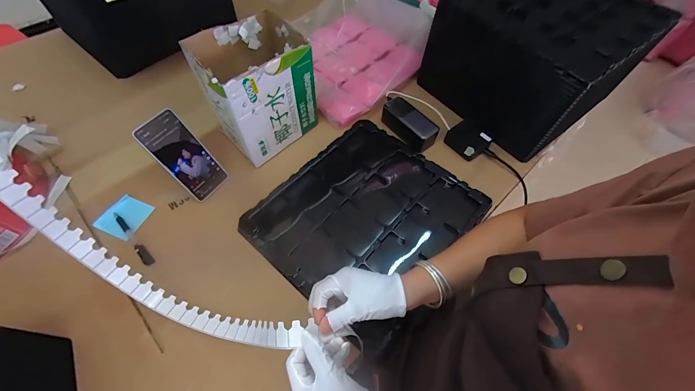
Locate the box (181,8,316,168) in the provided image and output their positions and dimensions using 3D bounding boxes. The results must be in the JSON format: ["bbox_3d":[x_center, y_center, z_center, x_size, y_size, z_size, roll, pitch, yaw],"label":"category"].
[{"bbox_3d":[-0.176,-0.209,0.608,0.144,0.210,0.193,38,65,18],"label":"box"}]

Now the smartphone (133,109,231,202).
[{"bbox_3d":[-0.299,-0.072,0.562,0.011,0.165,0.081,9,52,42],"label":"smartphone"}]

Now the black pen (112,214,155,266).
[{"bbox_3d":[-0.389,0.077,0.545,0.142,0.011,0.014,39,65,19],"label":"black pen"}]

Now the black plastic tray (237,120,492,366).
[{"bbox_3d":[0.037,0.037,0.594,0.330,0.035,0.368,38,64,18],"label":"black plastic tray"}]

